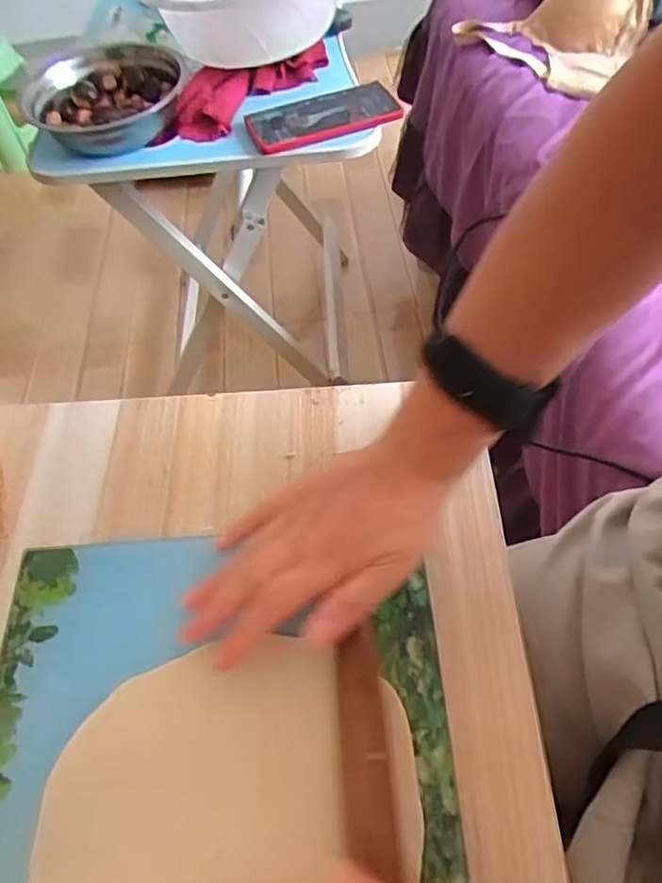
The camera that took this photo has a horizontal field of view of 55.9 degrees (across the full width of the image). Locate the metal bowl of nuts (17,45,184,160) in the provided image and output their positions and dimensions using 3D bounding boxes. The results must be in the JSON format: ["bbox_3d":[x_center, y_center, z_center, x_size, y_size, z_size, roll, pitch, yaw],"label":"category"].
[{"bbox_3d":[-0.254,-0.389,0.710,0.167,0.047,0.163,-2,55,3],"label":"metal bowl of nuts"}]

